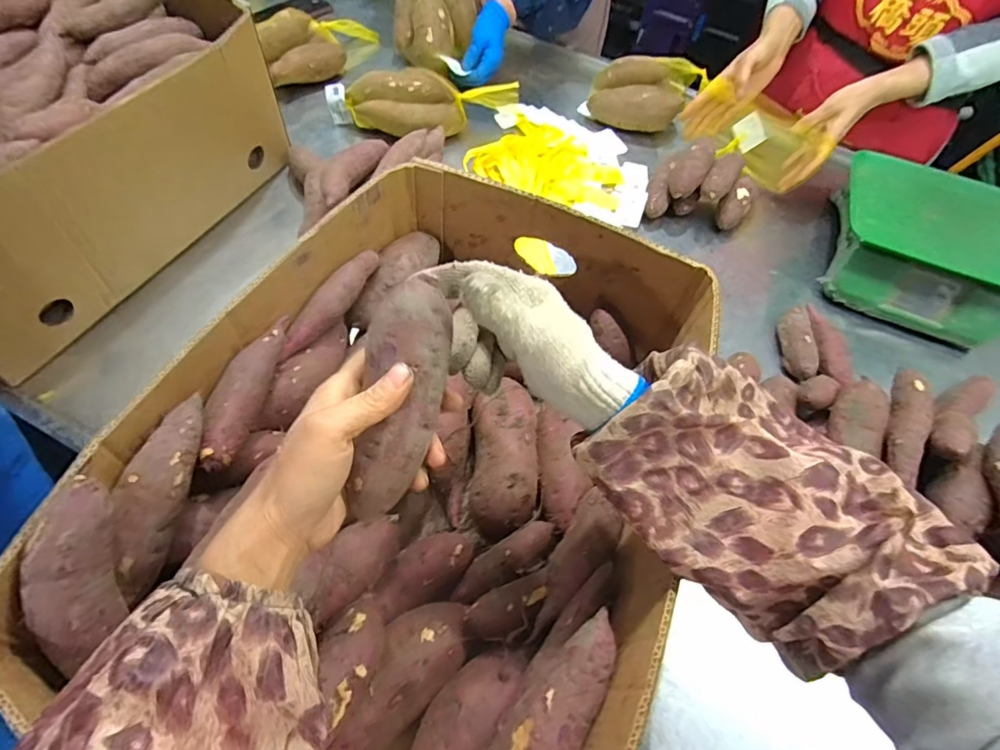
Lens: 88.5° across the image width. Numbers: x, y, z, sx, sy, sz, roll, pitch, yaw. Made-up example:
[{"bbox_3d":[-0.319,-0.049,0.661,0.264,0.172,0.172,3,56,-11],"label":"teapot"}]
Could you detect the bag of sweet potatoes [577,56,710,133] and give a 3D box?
[{"bbox_3d":[0.254,-0.506,0.932,0.188,0.090,0.078,6,56,1],"label":"bag of sweet potatoes"}]

